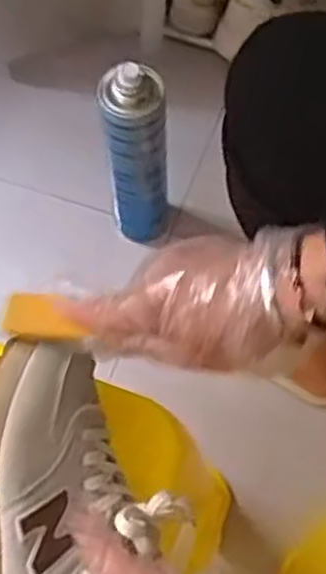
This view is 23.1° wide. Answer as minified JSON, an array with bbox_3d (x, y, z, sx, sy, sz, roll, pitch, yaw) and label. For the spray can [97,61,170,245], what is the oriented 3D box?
[{"bbox_3d":[-0.026,-0.131,0.821,0.059,0.246,0.056,-2,66,1],"label":"spray can"}]

